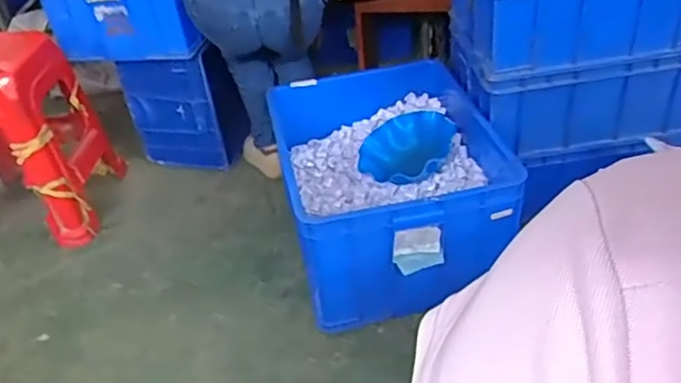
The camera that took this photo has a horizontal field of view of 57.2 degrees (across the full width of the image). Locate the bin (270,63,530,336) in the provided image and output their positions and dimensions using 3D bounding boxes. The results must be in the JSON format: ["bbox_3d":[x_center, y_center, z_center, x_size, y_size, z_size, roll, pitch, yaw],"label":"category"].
[{"bbox_3d":[0.142,-0.025,1.574,0.538,0.316,0.575,-9,38,-4],"label":"bin"}]

